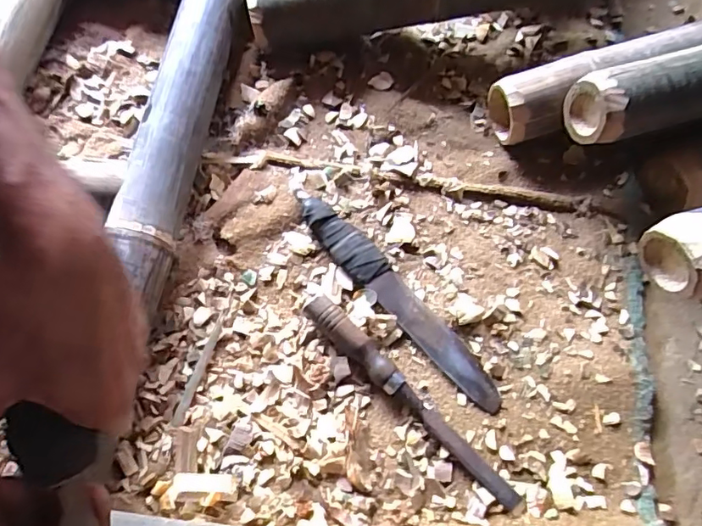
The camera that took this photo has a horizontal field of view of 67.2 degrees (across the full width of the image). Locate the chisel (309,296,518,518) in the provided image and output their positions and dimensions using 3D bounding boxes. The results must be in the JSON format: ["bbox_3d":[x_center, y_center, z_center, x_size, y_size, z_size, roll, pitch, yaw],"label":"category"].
[{"bbox_3d":[0.050,0.116,0.453,0.022,0.026,0.235,-42,73,-16],"label":"chisel"}]

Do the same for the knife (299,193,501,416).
[{"bbox_3d":[0.043,0.032,0.492,0.035,0.021,0.254,-39,72,-16],"label":"knife"}]

